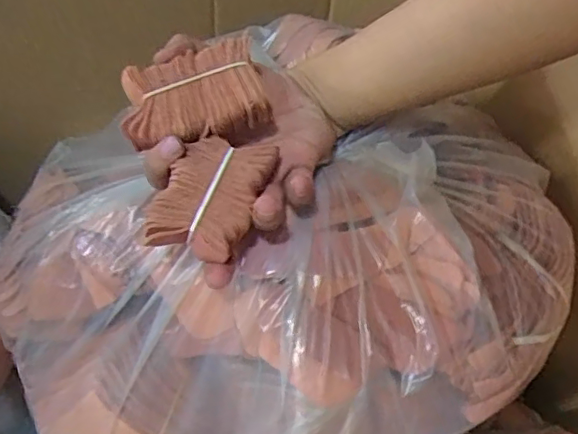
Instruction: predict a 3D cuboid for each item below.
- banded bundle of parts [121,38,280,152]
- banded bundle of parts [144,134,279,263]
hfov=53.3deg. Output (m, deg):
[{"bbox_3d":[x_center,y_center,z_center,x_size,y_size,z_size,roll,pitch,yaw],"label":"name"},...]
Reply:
[{"bbox_3d":[-0.057,-0.071,0.353,0.080,0.033,0.052,-18,75,-2],"label":"banded bundle of parts"},{"bbox_3d":[-0.044,-0.011,0.329,0.048,0.018,0.076,18,55,8],"label":"banded bundle of parts"}]

